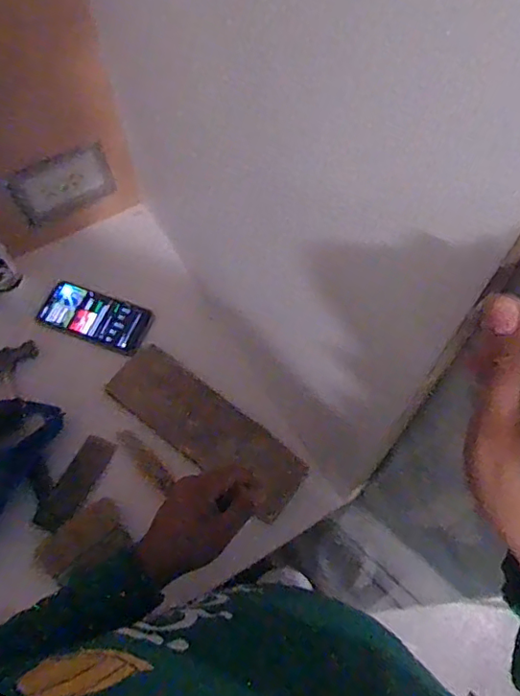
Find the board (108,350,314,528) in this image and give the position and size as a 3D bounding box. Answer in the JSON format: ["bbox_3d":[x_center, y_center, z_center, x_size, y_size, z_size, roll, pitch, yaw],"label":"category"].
[{"bbox_3d":[-0.075,0.112,0.766,0.297,0.017,0.094,35,68,17],"label":"board"}]

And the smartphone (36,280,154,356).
[{"bbox_3d":[-0.253,-0.047,0.844,0.168,0.014,0.078,20,65,10],"label":"smartphone"}]

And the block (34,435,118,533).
[{"bbox_3d":[-0.243,0.180,0.732,0.041,0.015,0.131,25,66,12],"label":"block"}]

